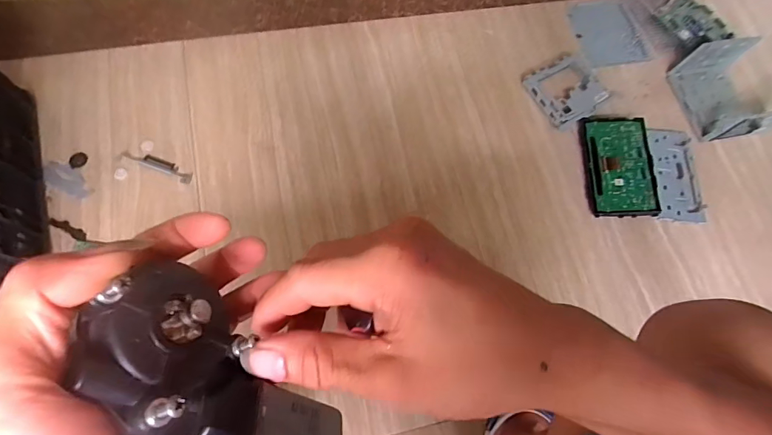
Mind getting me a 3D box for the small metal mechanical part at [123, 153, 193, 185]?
[{"bbox_3d":[-0.400,-0.093,0.739,0.131,0.006,0.025,24,72,5],"label":"small metal mechanical part"}]

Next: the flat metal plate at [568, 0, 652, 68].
[{"bbox_3d":[0.464,-0.385,0.877,0.117,0.007,0.155,-17,78,0],"label":"flat metal plate"}]

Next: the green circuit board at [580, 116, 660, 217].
[{"bbox_3d":[0.427,-0.094,0.766,0.112,0.022,0.192,-7,73,19],"label":"green circuit board"}]

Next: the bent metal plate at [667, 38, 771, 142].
[{"bbox_3d":[0.630,-0.241,0.778,0.108,0.087,0.183,-9,73,-9],"label":"bent metal plate"}]

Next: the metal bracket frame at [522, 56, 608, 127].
[{"bbox_3d":[0.356,-0.247,0.818,0.130,0.031,0.126,-27,75,-11],"label":"metal bracket frame"}]

